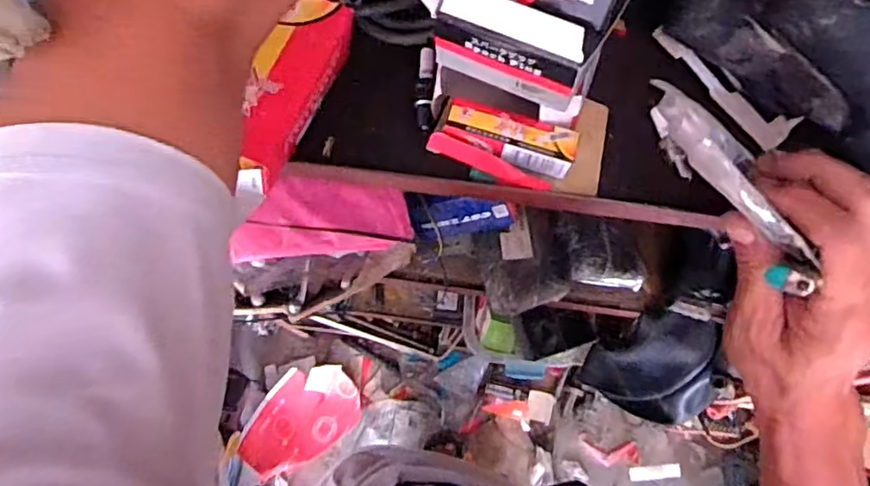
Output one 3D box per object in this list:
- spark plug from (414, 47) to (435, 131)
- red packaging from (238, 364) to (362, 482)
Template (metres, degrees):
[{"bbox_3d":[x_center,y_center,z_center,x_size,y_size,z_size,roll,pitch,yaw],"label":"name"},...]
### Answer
[{"bbox_3d":[-0.007,-0.108,0.412,0.013,0.010,0.056,2,76,3],"label":"spark plug"},{"bbox_3d":[-0.345,0.453,1.519,0.311,0.057,0.213,-38,87,-25],"label":"red packaging"}]

